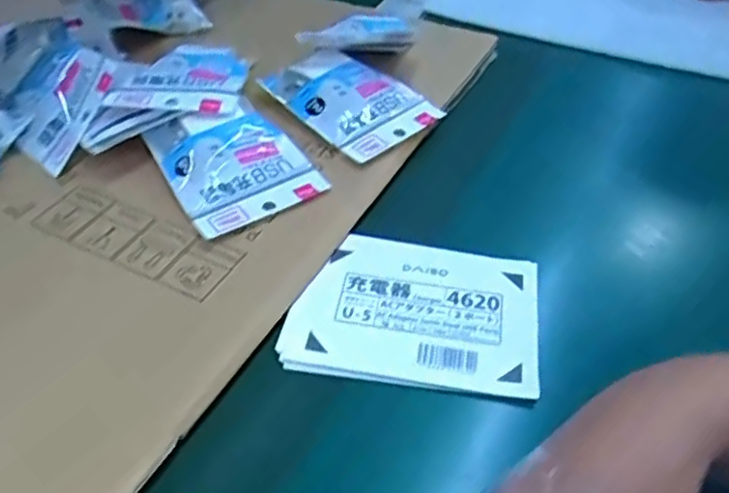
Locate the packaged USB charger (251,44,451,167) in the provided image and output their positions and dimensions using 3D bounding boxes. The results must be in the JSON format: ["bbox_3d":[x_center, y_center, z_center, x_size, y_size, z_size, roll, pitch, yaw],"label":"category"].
[{"bbox_3d":[-0.009,-0.125,0.532,0.097,0.023,0.124,-33,54,-29],"label":"packaged USB charger"}]

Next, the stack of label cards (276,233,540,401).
[{"bbox_3d":[0.033,0.039,0.417,0.150,0.005,0.111,8,46,7],"label":"stack of label cards"}]

